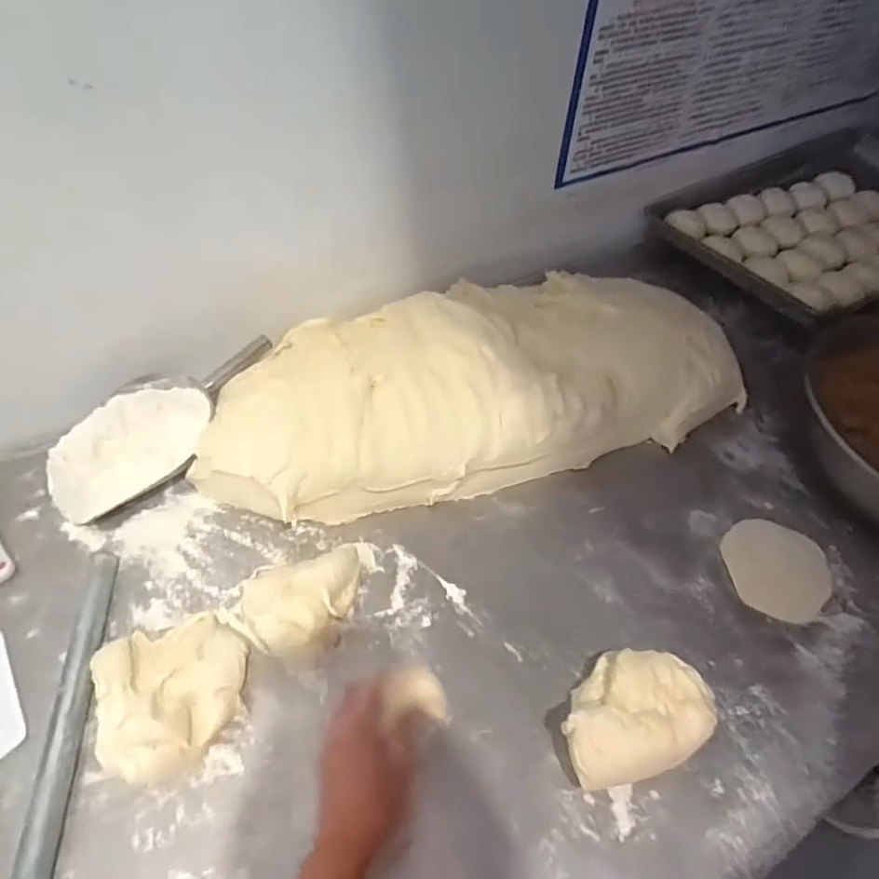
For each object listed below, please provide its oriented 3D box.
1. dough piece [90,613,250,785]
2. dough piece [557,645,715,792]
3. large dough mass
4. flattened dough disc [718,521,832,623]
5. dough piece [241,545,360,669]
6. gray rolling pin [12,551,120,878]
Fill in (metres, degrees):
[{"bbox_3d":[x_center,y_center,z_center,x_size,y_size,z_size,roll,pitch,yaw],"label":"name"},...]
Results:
[{"bbox_3d":[-0.242,0.229,0.538,0.128,0.061,0.138,2,50,-2],"label":"dough piece"},{"bbox_3d":[0.177,0.255,0.548,0.141,0.072,0.097,-16,53,-17],"label":"dough piece"},{"bbox_3d":[0.059,-0.081,0.797,0.722,0.112,0.325,-12,52,-14],"label":"large dough mass"},{"bbox_3d":[0.401,0.151,0.694,0.119,0.010,0.120,2,50,-2],"label":"flattened dough disc"},{"bbox_3d":[-0.134,0.167,0.611,0.127,0.059,0.119,-19,54,-19],"label":"dough piece"},{"bbox_3d":[-0.342,0.240,0.550,0.031,0.024,0.294,-5,51,-9],"label":"gray rolling pin"}]

